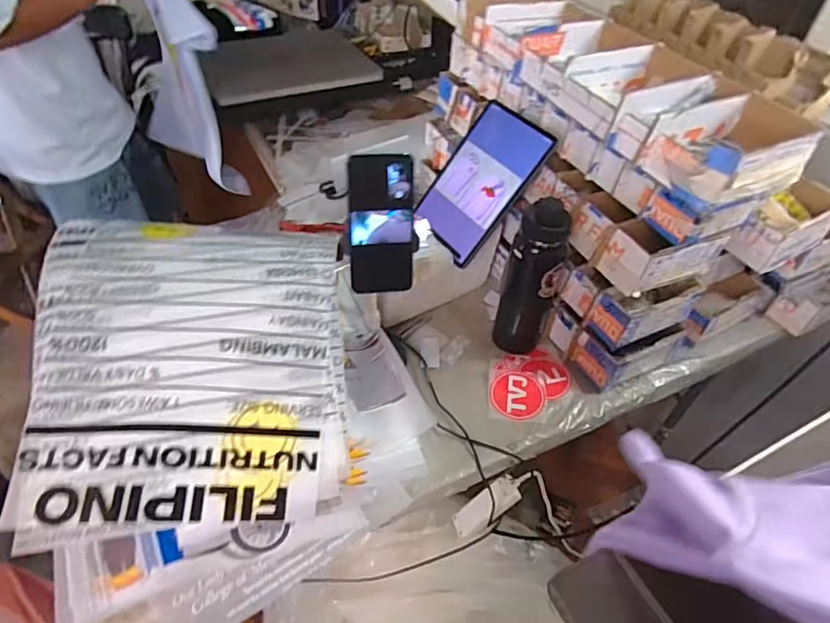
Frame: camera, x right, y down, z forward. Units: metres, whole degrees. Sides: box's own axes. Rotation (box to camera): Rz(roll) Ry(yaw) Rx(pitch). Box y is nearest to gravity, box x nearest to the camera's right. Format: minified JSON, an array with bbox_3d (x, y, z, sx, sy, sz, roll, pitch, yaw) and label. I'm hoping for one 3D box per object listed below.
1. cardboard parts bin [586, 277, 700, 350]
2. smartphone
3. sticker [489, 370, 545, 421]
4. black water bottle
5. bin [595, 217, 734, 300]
[{"bbox_3d":[0.348,-0.007,0.791,0.154,0.072,0.076,-20,51,-22],"label":"cardboard parts bin"},{"bbox_3d":[-0.039,-0.098,0.605,0.072,0.165,0.009,-3,30,-8],"label":"smartphone"},{"bbox_3d":[0.157,0.127,0.800,0.080,0.005,0.089,33,52,24],"label":"sticker"},{"bbox_3d":[0.179,-0.047,0.796,0.084,0.264,0.063,16,47,10],"label":"black water bottle"},{"bbox_3d":[0.355,-0.091,0.752,0.154,0.076,0.088,-19,51,-21],"label":"bin"}]

